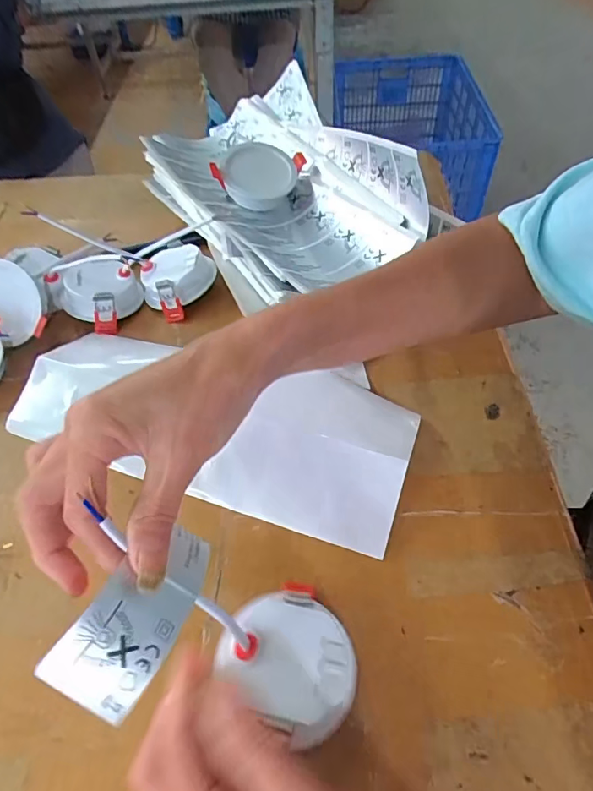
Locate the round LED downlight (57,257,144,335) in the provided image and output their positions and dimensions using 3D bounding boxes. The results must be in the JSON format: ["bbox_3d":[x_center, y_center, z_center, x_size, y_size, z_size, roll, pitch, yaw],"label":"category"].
[{"bbox_3d":[-0.176,-0.090,0.444,0.070,0.039,0.069,-15,52,-8],"label":"round LED downlight"}]

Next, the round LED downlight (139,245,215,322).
[{"bbox_3d":[-0.107,-0.106,0.455,0.066,0.037,0.066,-2,51,2],"label":"round LED downlight"}]

